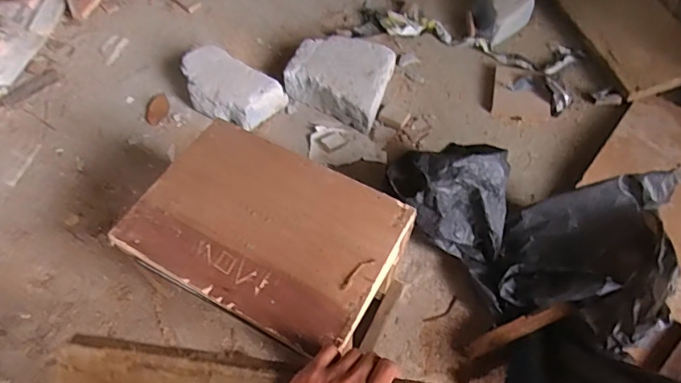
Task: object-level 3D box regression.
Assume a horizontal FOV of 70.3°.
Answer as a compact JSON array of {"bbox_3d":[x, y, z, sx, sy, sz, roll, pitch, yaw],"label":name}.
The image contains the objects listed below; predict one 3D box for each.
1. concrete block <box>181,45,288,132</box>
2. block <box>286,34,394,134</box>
[{"bbox_3d":[-0.227,-0.202,0.973,0.212,0.071,0.118,27,61,16],"label":"concrete block"},{"bbox_3d":[0.002,-0.238,0.995,0.202,0.069,0.185,21,59,13],"label":"block"}]

